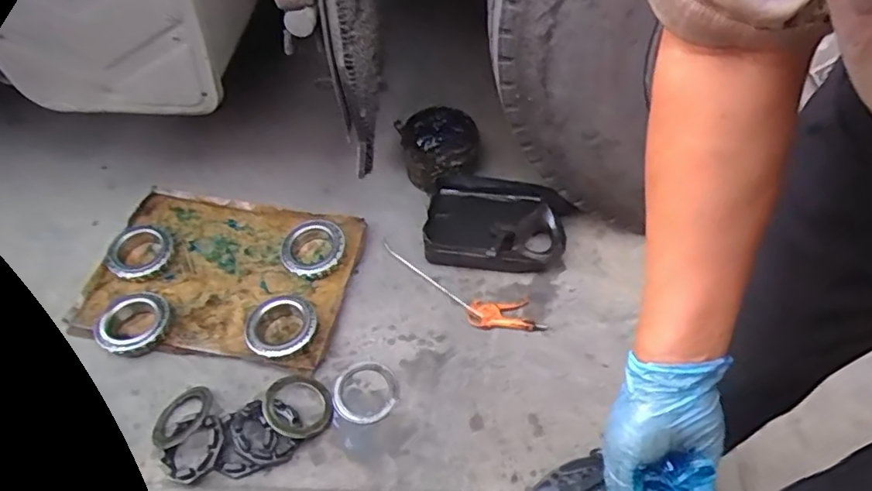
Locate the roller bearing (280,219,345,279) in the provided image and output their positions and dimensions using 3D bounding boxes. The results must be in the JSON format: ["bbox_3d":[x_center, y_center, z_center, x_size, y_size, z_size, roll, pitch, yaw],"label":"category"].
[{"bbox_3d":[-0.271,0.006,1.315,0.142,0.030,0.133,-1,52,1],"label":"roller bearing"}]

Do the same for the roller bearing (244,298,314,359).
[{"bbox_3d":[-0.310,0.165,1.185,0.133,0.037,0.138,-1,52,1],"label":"roller bearing"}]

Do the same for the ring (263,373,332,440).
[{"bbox_3d":[-0.253,0.292,1.085,0.114,0.030,0.132,-27,56,-19],"label":"ring"}]

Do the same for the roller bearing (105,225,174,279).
[{"bbox_3d":[-0.656,0.014,1.317,0.139,0.028,0.142,-1,52,1],"label":"roller bearing"}]

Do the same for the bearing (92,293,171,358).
[{"bbox_3d":[-0.610,0.156,1.201,0.145,0.037,0.141,30,58,23],"label":"bearing"}]

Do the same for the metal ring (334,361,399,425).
[{"bbox_3d":[-0.133,0.275,1.117,0.120,0.011,0.117,-1,52,1],"label":"metal ring"}]

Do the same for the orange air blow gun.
[{"bbox_3d":[0.041,0.100,1.244,0.384,0.022,0.117,20,55,16],"label":"orange air blow gun"}]

